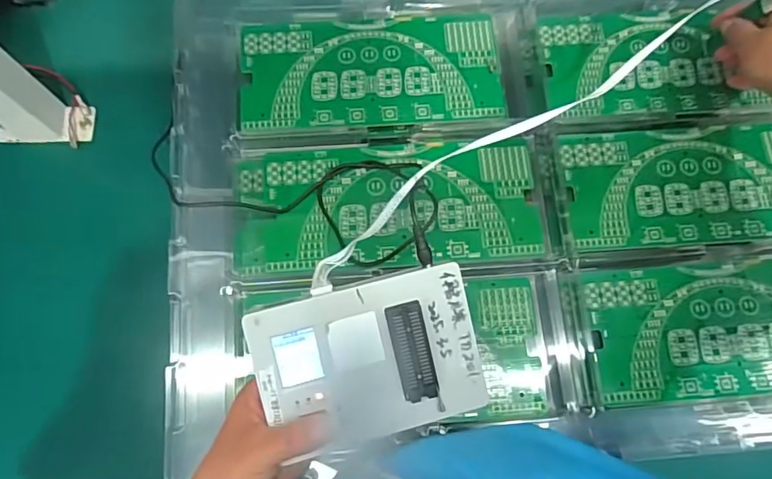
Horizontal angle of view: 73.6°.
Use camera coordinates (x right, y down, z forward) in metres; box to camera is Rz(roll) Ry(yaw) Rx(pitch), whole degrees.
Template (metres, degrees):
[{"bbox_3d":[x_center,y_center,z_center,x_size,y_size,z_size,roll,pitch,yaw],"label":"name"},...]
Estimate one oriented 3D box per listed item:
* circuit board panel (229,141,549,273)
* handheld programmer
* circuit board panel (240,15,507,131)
[{"bbox_3d":[0.000,-0.032,0.459,0.268,0.008,0.112,-4,78,-2],"label":"circuit board panel"},{"bbox_3d":[-0.010,0.083,0.353,0.148,0.030,0.103,-14,79,-4],"label":"handheld programmer"},{"bbox_3d":[-0.014,-0.159,0.488,0.240,0.005,0.106,-3,78,-2],"label":"circuit board panel"}]

